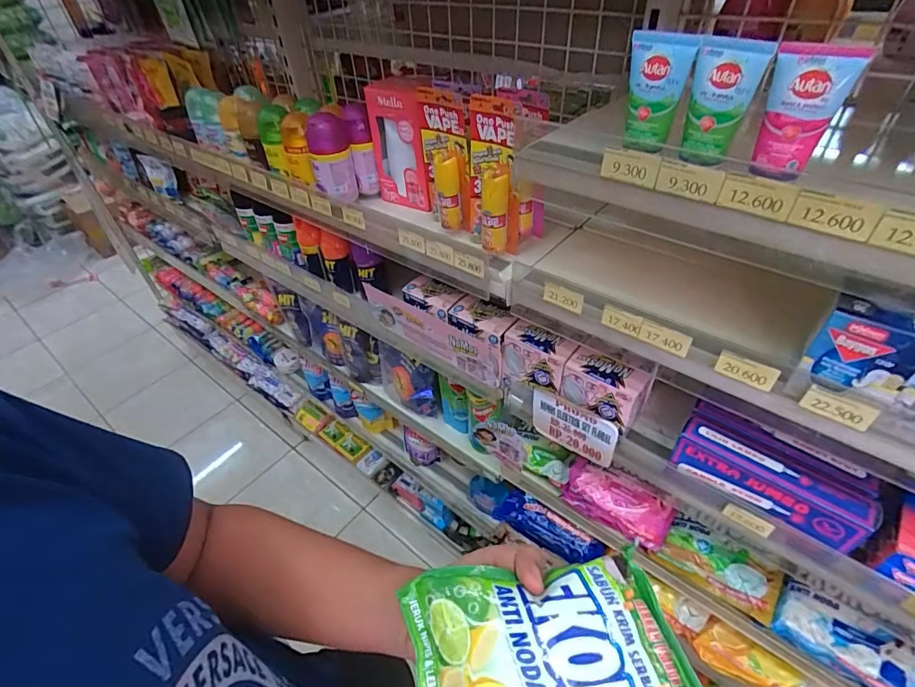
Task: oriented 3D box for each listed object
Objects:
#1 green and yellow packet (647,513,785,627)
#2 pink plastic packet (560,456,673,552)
[{"bbox_3d":[0.401,0.339,0.703,0.158,0.030,0.085,28,52,30],"label":"green and yellow packet"},{"bbox_3d":[0.264,0.263,0.768,0.170,0.031,0.084,22,49,25],"label":"pink plastic packet"}]

